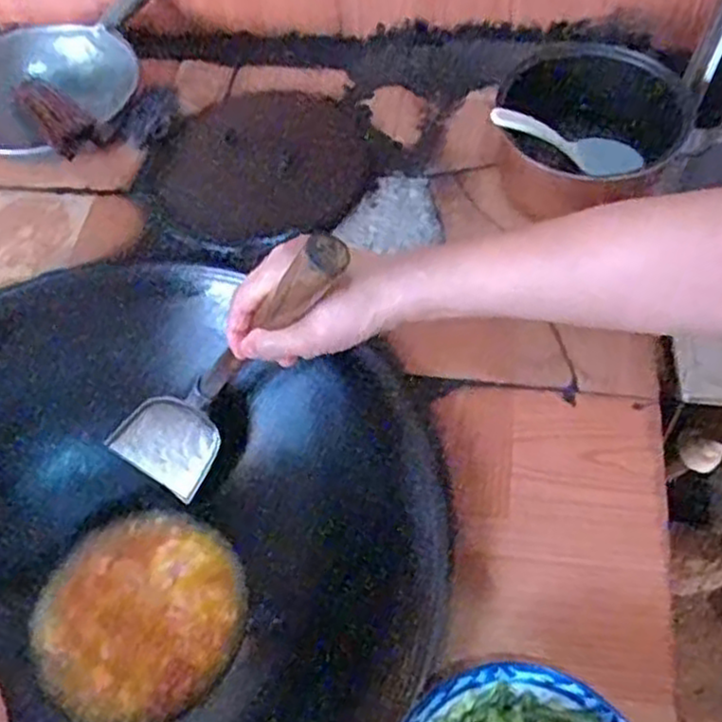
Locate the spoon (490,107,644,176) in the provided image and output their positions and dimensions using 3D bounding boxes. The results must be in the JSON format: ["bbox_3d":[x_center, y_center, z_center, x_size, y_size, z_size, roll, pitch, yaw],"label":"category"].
[{"bbox_3d":[0.203,-0.215,0.737,0.176,0.031,0.038,11,47,-30],"label":"spoon"}]

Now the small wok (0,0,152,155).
[{"bbox_3d":[-0.343,-0.325,0.860,0.170,0.081,0.293,17,57,16],"label":"small wok"}]

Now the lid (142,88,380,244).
[{"bbox_3d":[-0.111,-0.214,0.808,0.225,0.034,0.208,-2,54,3],"label":"lid"}]

